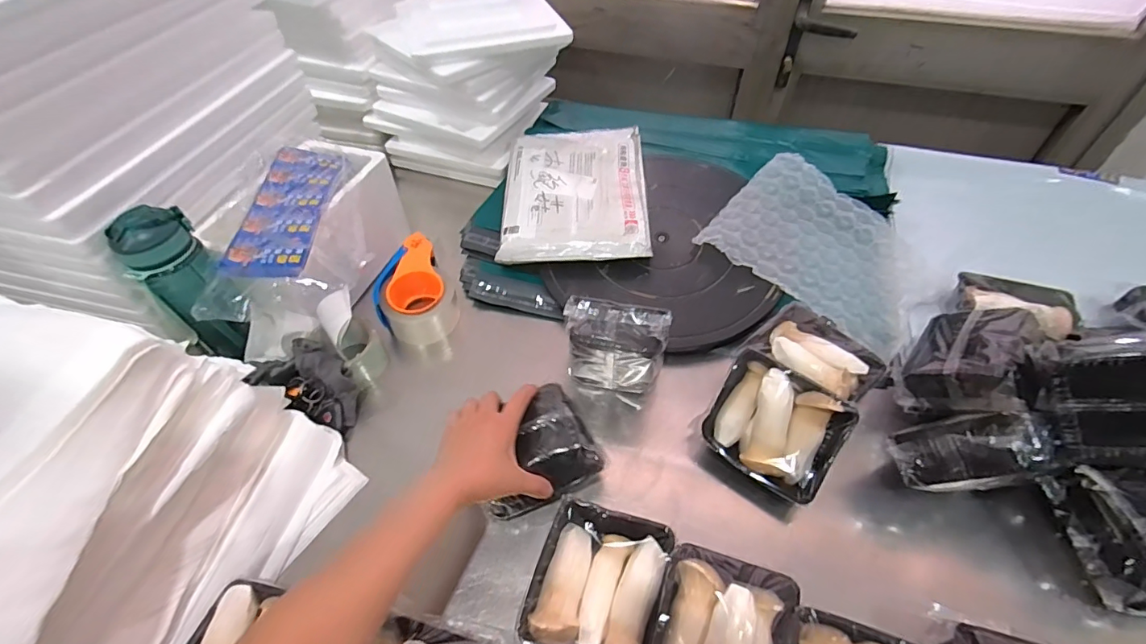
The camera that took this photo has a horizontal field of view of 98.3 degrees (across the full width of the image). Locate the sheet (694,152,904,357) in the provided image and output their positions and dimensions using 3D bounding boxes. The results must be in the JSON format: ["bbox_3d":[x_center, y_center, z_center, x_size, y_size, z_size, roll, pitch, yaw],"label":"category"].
[{"bbox_3d":[0.378,-0.111,0.752,0.301,0.092,0.233,34,59,26],"label":"sheet"}]

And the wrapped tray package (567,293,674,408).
[{"bbox_3d":[0.053,0.039,0.625,0.126,0.137,0.066,13,52,12],"label":"wrapped tray package"}]

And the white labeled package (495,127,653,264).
[{"bbox_3d":[0.008,-0.224,0.828,0.229,0.035,0.315,1,51,2],"label":"white labeled package"}]

